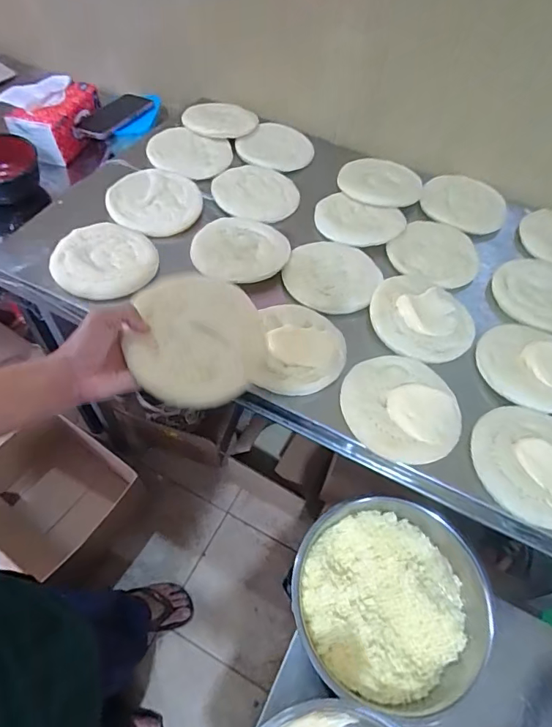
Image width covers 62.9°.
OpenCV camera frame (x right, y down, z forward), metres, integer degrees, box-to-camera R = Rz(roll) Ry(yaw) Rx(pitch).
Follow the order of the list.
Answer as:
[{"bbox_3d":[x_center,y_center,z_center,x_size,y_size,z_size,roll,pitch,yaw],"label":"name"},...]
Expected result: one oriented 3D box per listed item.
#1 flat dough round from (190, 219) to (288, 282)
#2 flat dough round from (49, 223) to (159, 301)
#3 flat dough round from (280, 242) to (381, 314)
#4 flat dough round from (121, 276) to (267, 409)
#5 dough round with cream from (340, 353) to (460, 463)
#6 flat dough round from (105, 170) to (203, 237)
[{"bbox_3d":[-0.054,-0.177,0.697,0.144,0.012,0.144,2,56,-4],"label":"flat dough round"},{"bbox_3d":[-0.245,-0.154,0.662,0.143,0.023,0.138,2,56,-4],"label":"flat dough round"},{"bbox_3d":[0.087,-0.136,0.690,0.136,0.016,0.142,3,56,-5],"label":"flat dough round"},{"bbox_3d":[-0.082,-0.023,0.478,0.139,0.018,0.134,2,81,-11],"label":"flat dough round"},{"bbox_3d":[0.156,0.049,0.557,0.141,0.023,0.145,2,56,-4],"label":"dough round with cream"},{"bbox_3d":[-0.200,-0.268,0.741,0.145,0.019,0.136,2,56,-4],"label":"flat dough round"}]

